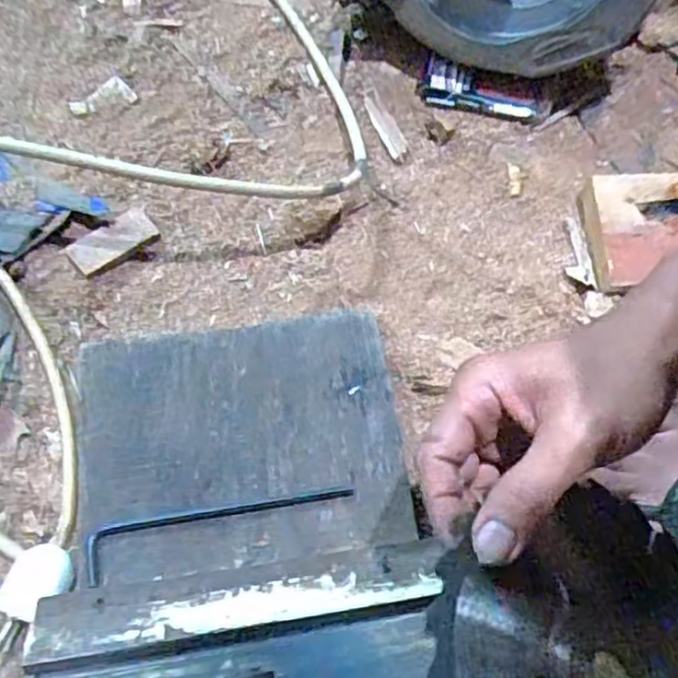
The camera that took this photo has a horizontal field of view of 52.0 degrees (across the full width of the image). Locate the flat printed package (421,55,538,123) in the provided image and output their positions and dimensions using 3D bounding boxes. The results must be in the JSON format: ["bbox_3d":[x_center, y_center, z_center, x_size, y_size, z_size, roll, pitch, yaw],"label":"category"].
[{"bbox_3d":[0.114,-0.201,0.569,0.097,0.022,0.029,19,67,5],"label":"flat printed package"}]

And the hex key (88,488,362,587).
[{"bbox_3d":[-0.068,0.107,0.407,0.156,0.004,0.029,-14,65,-7],"label":"hex key"}]

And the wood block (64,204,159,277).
[{"bbox_3d":[-0.163,-0.070,0.505,0.062,0.009,0.030,-37,70,-16],"label":"wood block"}]

